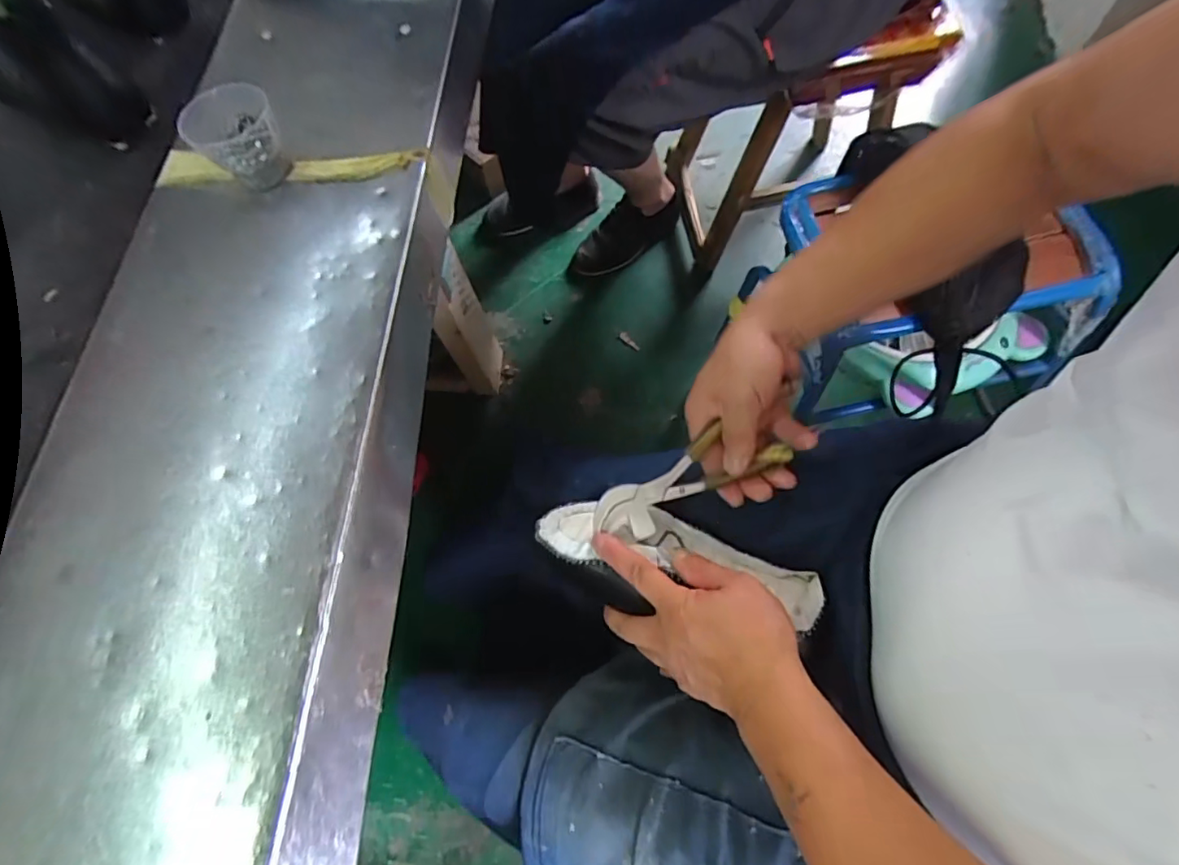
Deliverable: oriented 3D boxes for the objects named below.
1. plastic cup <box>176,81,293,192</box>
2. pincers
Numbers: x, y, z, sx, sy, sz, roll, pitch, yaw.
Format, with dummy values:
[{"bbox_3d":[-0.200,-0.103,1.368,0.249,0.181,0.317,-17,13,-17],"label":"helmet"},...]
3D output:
[{"bbox_3d":[-0.268,-0.224,0.425,0.059,0.053,0.056,-14,70,-3],"label":"plastic cup"},{"bbox_3d":[0.077,0.038,0.433,0.157,0.030,0.052,-24,71,3],"label":"pincers"}]

